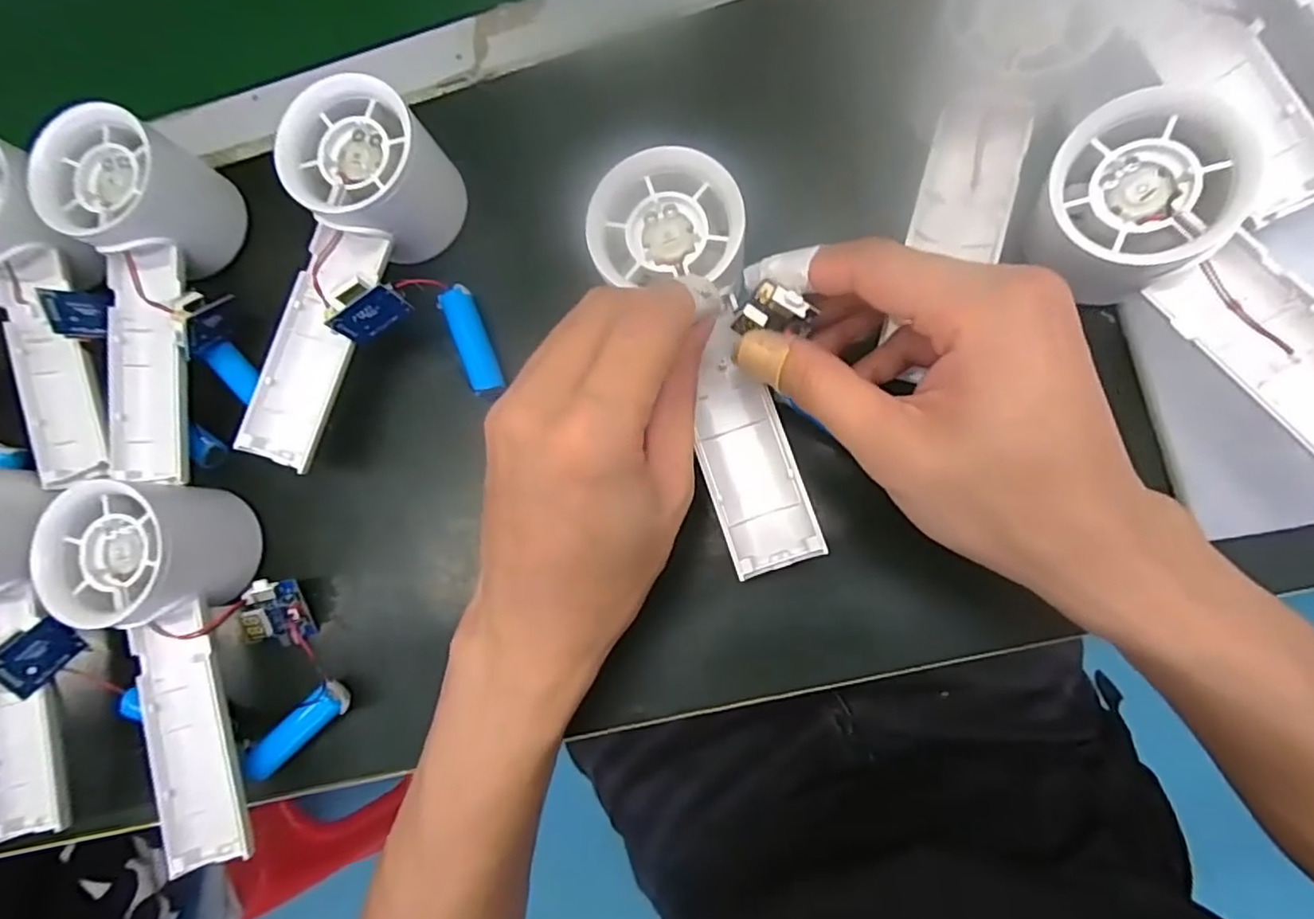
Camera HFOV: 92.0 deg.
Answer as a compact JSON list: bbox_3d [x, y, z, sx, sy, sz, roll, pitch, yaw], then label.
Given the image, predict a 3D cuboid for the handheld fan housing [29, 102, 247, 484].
[{"bbox_3d":[-0.226,-0.069,0.283,0.055,0.048,0.157,-8,84,7],"label":"handheld fan housing"}]

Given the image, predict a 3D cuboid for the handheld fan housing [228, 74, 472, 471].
[{"bbox_3d":[-0.132,-0.072,0.281,0.052,0.073,0.154,13,86,9],"label":"handheld fan housing"}]

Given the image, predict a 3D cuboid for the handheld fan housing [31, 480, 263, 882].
[{"bbox_3d":[-0.204,0.089,0.270,0.056,0.057,0.155,-10,83,7],"label":"handheld fan housing"}]

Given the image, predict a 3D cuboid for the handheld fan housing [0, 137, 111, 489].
[{"bbox_3d":[-0.287,-0.066,0.285,0.057,0.040,0.156,-15,83,6],"label":"handheld fan housing"}]

